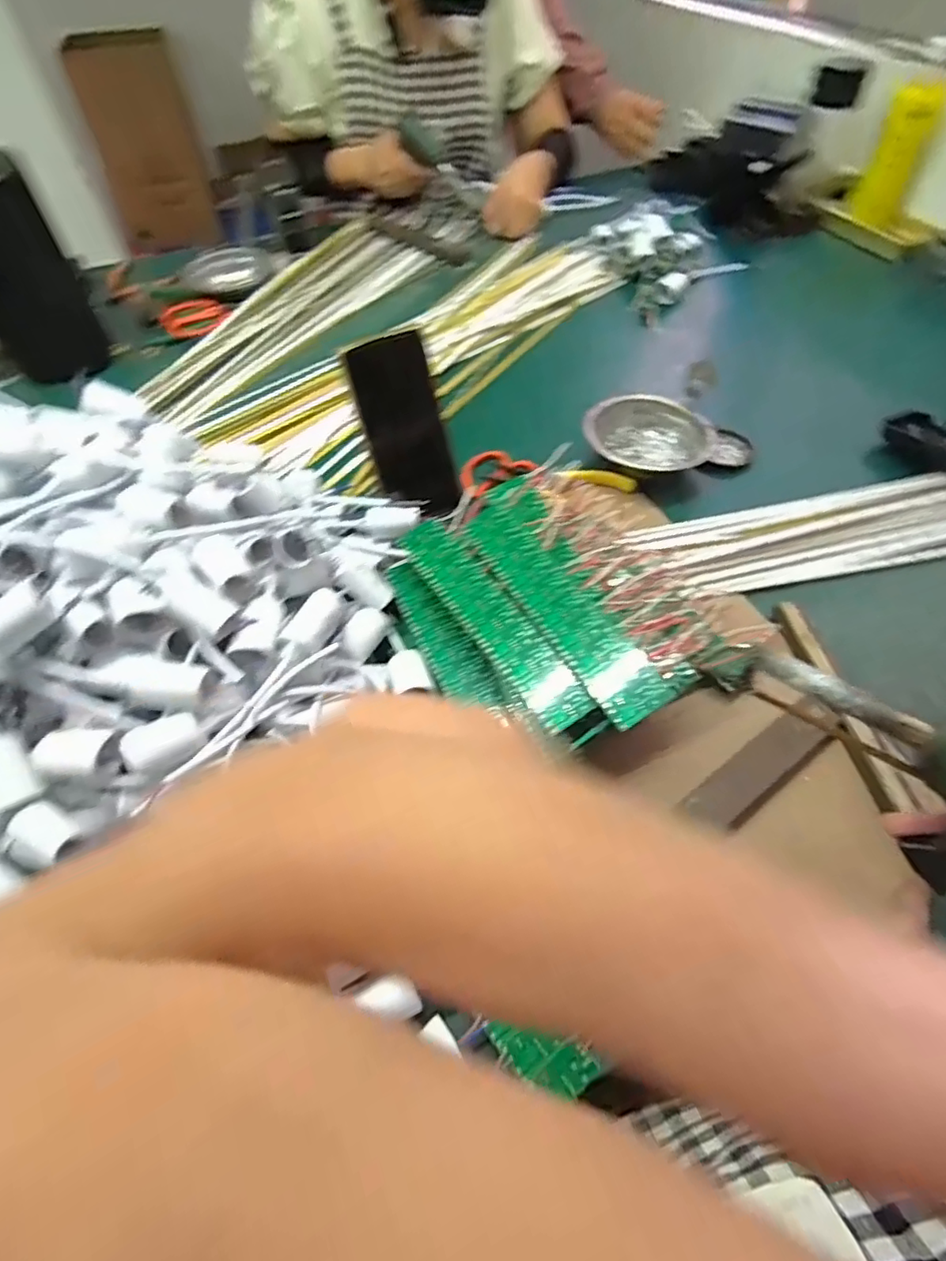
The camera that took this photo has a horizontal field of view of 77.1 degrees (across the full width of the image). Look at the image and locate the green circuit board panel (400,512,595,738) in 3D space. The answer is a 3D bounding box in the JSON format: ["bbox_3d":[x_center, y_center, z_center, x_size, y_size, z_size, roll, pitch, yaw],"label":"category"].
[{"bbox_3d":[0.010,-0.013,0.424,0.037,0.008,0.205,-34,59,-6],"label":"green circuit board panel"}]

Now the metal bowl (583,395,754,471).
[{"bbox_3d":[0.209,-0.202,0.630,0.180,0.039,0.105,4,54,5],"label":"metal bowl"}]

